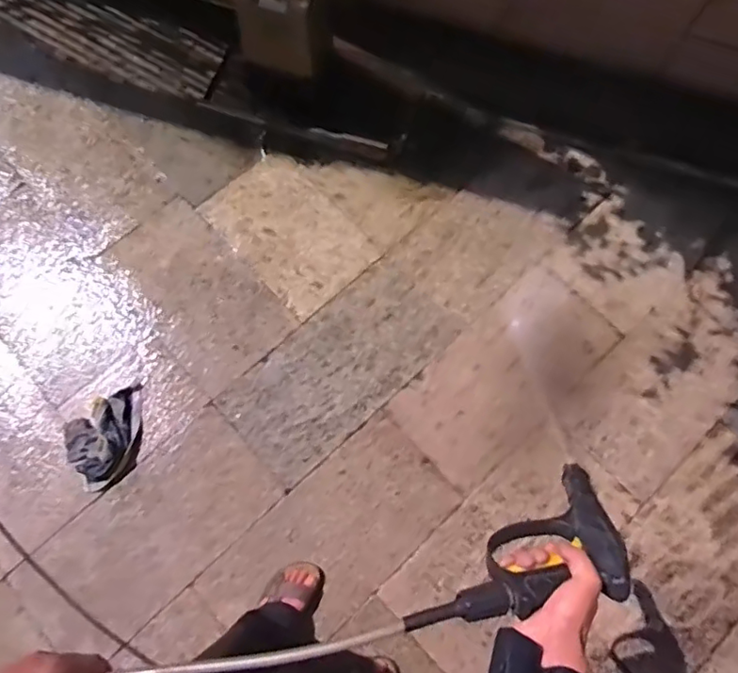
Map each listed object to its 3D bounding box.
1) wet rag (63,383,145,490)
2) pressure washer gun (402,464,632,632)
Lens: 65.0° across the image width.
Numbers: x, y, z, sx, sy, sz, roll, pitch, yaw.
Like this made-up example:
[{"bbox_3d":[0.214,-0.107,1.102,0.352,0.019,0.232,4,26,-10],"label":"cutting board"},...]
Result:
[{"bbox_3d":[-0.647,0.254,1.432,0.187,0.059,0.220,-18,75,-5],"label":"wet rag"},{"bbox_3d":[0.204,0.247,0.636,0.355,0.153,0.046,-18,106,-41],"label":"pressure washer gun"}]

